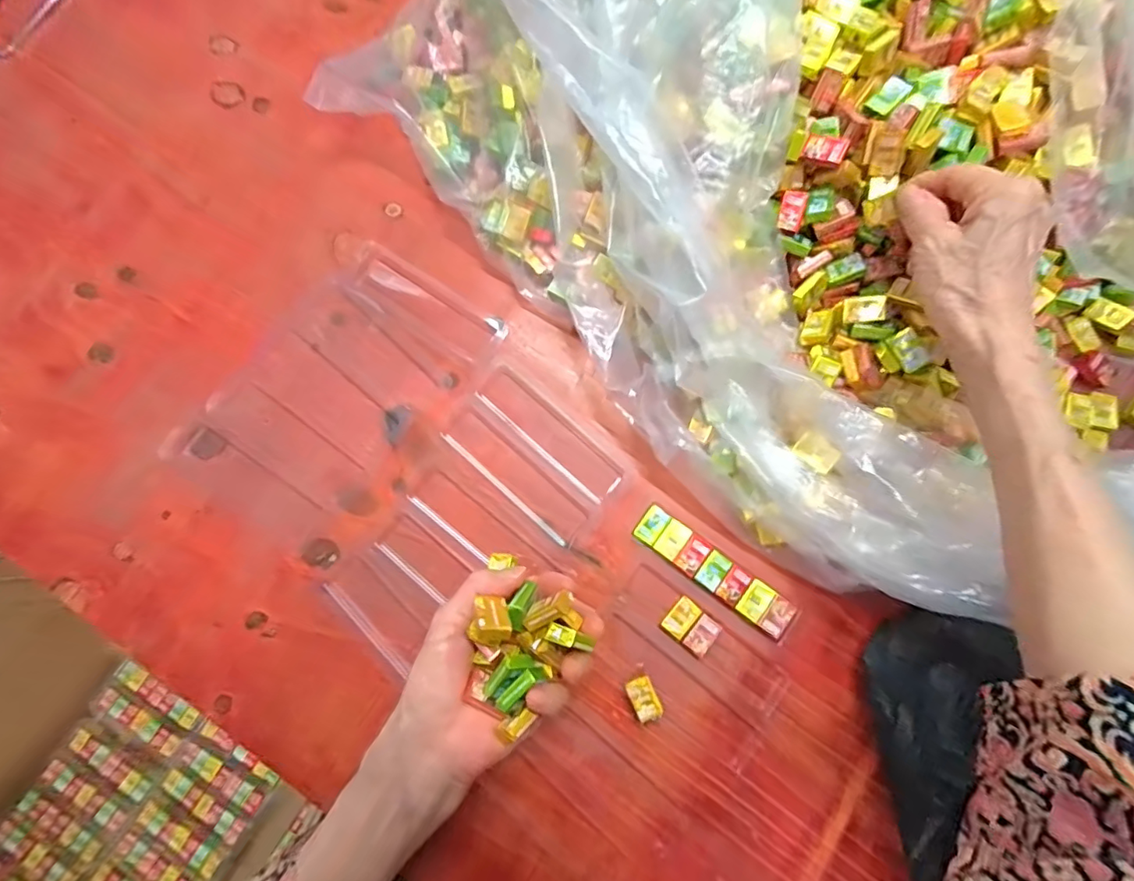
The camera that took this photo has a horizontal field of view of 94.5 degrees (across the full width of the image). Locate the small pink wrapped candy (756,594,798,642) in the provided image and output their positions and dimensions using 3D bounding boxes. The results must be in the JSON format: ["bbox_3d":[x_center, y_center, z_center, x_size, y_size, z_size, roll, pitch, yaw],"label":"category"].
[{"bbox_3d":[0.141,0.119,0.352,0.017,0.004,0.026,35,82,8],"label":"small pink wrapped candy"}]

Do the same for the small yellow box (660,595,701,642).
[{"bbox_3d":[0.077,0.120,0.354,0.017,0.004,0.027,38,82,8],"label":"small yellow box"}]

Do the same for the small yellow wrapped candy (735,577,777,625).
[{"bbox_3d":[0.128,0.108,0.353,0.017,0.004,0.026,33,81,8],"label":"small yellow wrapped candy"}]

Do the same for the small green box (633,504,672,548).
[{"bbox_3d":[0.060,0.059,0.366,0.017,0.004,0.026,35,81,8],"label":"small green box"}]

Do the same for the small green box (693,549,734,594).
[{"bbox_3d":[0.100,0.089,0.358,0.017,0.004,0.025,35,82,8],"label":"small green box"}]

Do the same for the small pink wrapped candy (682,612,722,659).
[{"bbox_3d":[0.090,0.131,0.351,0.017,0.004,0.026,39,82,9],"label":"small pink wrapped candy"}]

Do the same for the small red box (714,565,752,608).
[{"bbox_3d":[0.113,0.098,0.355,0.016,0.004,0.025,35,81,8],"label":"small red box"}]

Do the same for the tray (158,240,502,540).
[{"bbox_3d":[-0.167,-0.041,0.393,0.144,0.011,0.215,35,81,8],"label":"tray"}]

